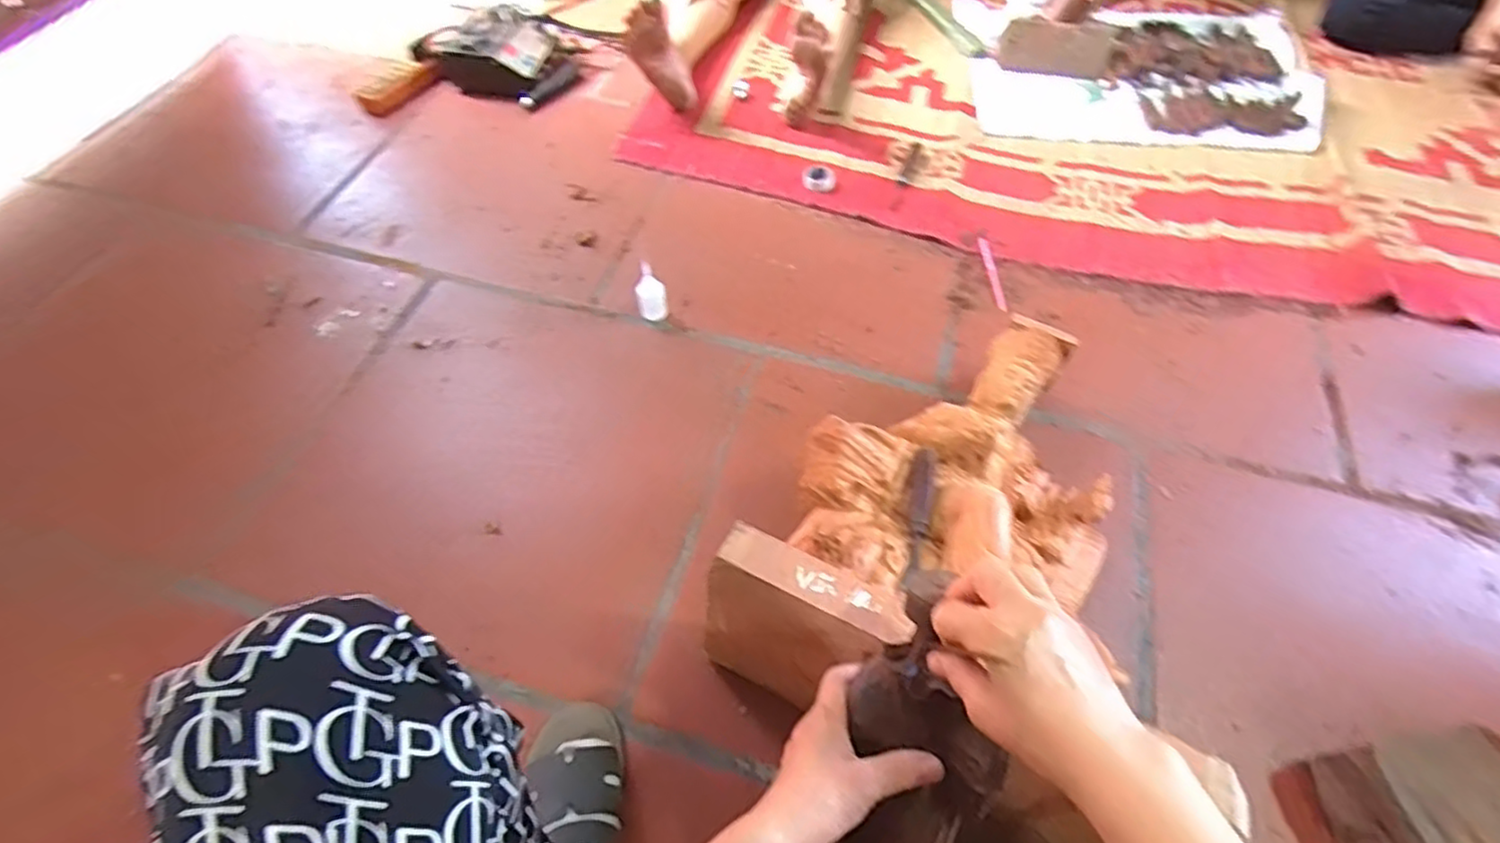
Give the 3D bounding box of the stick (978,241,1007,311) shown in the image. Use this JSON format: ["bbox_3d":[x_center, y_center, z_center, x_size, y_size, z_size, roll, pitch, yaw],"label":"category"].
[{"bbox_3d":[0.380,-0.233,1.076,0.014,0.004,0.161,-2,57,-1],"label":"stick"}]

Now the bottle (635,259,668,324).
[{"bbox_3d":[-0.143,-0.183,0.993,0.042,0.089,0.037,-11,58,-6],"label":"bottle"}]

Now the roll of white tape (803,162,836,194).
[{"bbox_3d":[0.118,-0.419,1.171,0.057,0.023,0.058,0,57,1],"label":"roll of white tape"}]

